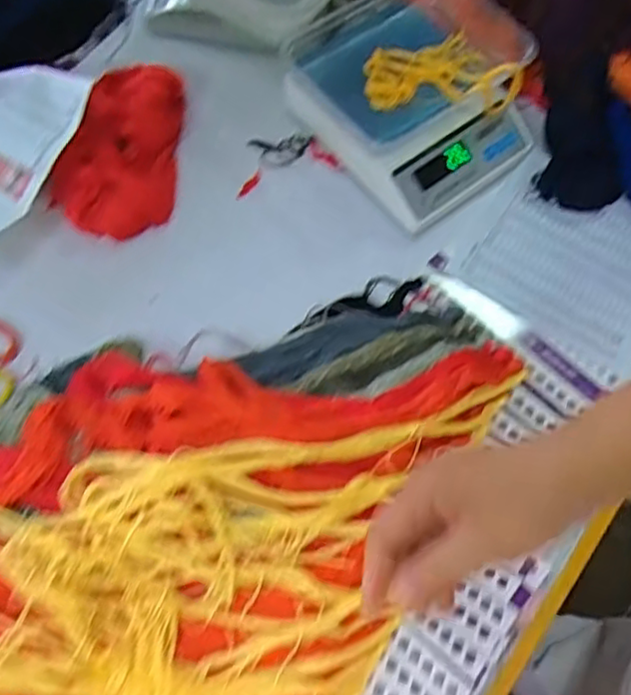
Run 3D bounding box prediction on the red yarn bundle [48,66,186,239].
[{"bbox_3d":[-0.222,-0.243,0.767,0.129,0.055,0.241,6,66,0],"label":"red yarn bundle"}]

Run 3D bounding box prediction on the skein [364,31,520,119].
[{"bbox_3d":[0.134,-0.305,0.741,0.151,0.050,0.111,-26,69,-12],"label":"skein"}]

